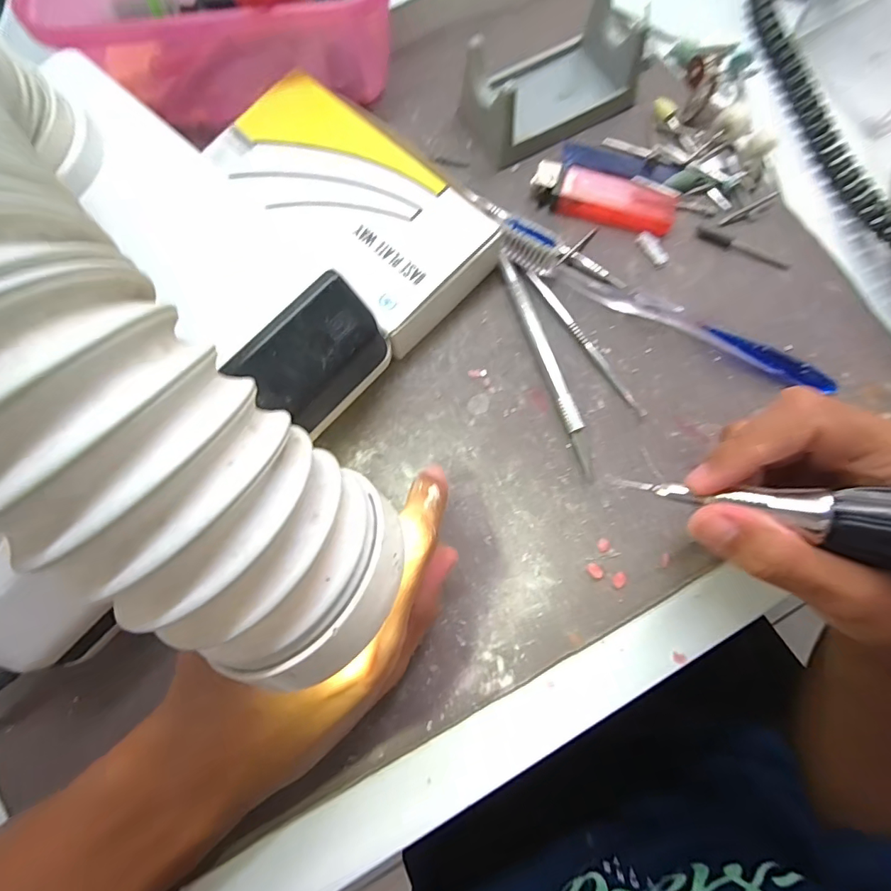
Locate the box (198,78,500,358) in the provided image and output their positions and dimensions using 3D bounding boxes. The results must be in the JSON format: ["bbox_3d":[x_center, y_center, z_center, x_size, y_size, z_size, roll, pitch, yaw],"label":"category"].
[{"bbox_3d":[-0.048,-0.127,0.251,0.077,0.034,0.145,-44,79,-8],"label":"box"}]

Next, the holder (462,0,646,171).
[{"bbox_3d":[0.058,-0.211,0.267,0.103,0.037,0.061,-29,78,-5],"label":"holder"}]

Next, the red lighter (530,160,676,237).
[{"bbox_3d":[0.089,-0.139,0.260,0.079,0.013,0.023,18,78,6],"label":"red lighter"}]

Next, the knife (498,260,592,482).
[{"bbox_3d":[0.053,-0.044,0.243,0.008,0.006,0.123,-19,77,-3],"label":"knife"}]

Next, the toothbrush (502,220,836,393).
[{"bbox_3d":[0.113,-0.072,0.239,0.178,0.023,0.017,24,79,7],"label":"toothbrush"}]

